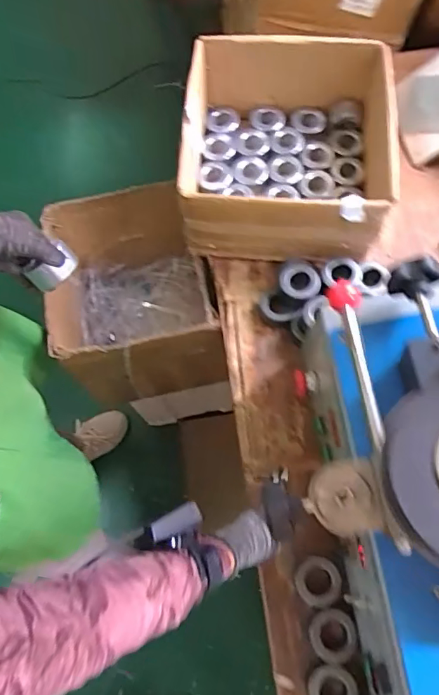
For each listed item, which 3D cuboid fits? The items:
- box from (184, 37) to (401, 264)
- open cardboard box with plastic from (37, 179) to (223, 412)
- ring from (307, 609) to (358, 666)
[{"bbox_3d":[0.114,-0.331,0.825,0.325,0.142,0.336,5,71,5],"label":"box"},{"bbox_3d":[-0.168,-0.091,0.997,0.274,0.275,0.334,-15,71,-2],"label":"open cardboard box with plastic"},{"bbox_3d":[0.147,0.375,0.642,0.056,0.030,0.062,9,72,6],"label":"ring"}]

